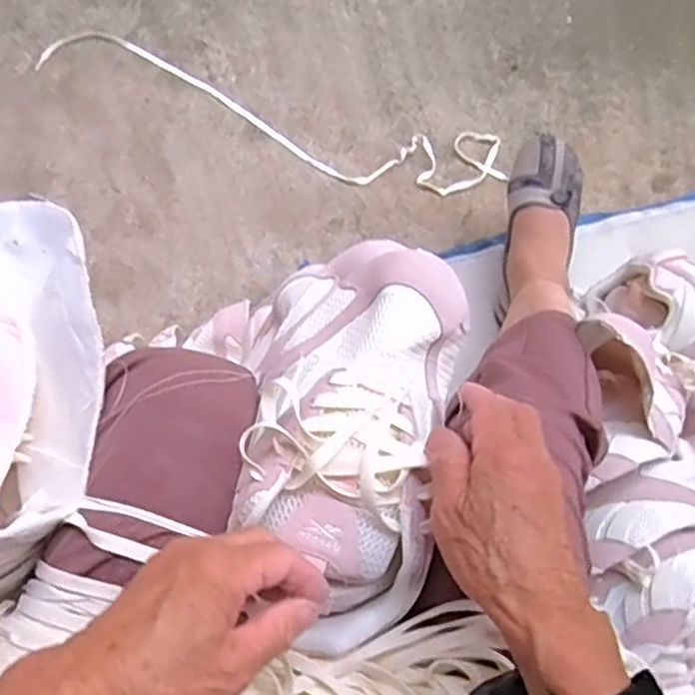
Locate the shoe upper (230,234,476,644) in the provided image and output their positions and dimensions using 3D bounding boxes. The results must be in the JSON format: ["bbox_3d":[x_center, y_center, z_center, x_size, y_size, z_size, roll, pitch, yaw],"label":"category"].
[{"bbox_3d":[0.005,0.049,0.405,0.118,0.068,0.233,7,70,0],"label":"shoe upper"}]

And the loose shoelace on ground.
[{"bbox_3d":[-0.115,-0.326,0.950,0.682,0.008,0.134,16,71,3],"label":"loose shoelace on ground"}]

